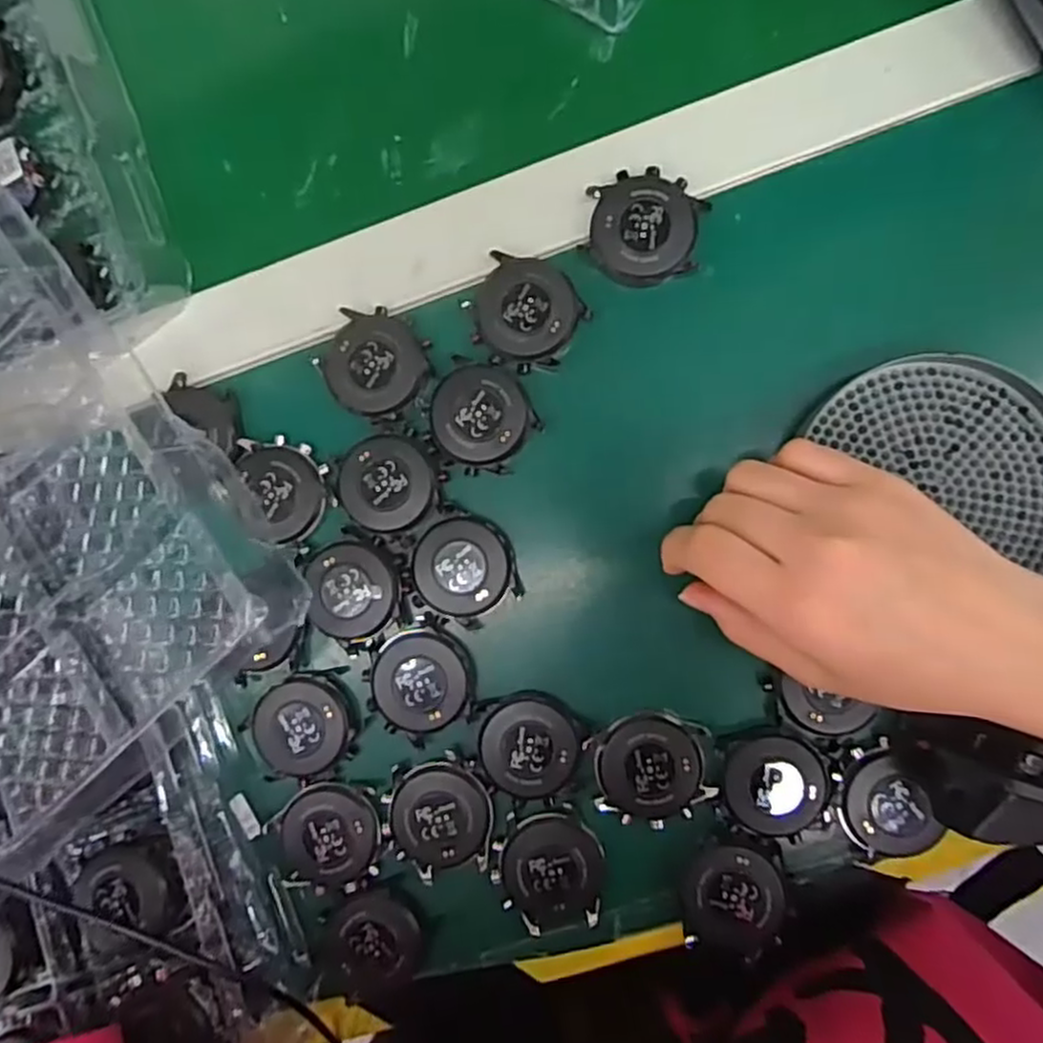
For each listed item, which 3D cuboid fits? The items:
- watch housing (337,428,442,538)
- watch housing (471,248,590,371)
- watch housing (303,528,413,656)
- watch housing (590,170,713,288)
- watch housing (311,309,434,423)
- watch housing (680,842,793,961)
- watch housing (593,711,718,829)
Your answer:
[{"bbox_3d":[-0.058,-0.016,0.326,0.043,0.006,0.044,-10,88,4],"label":"watch housing"},{"bbox_3d":[0.003,-0.091,0.322,0.045,0.006,0.046,18,90,5],"label":"watch housing"},{"bbox_3d":[-0.073,0.032,0.327,0.042,0.008,0.051,-9,88,4],"label":"watch housing"},{"bbox_3d":[0.054,-0.127,0.317,0.047,0.008,0.047,-4,89,5],"label":"watch housing"},{"bbox_3d":[-0.065,-0.070,0.327,0.046,0.007,0.044,0,89,5],"label":"watch housing"},{"bbox_3d":[0.089,0.159,0.308,0.041,0.007,0.044,7,90,5],"label":"watch housing"},{"bbox_3d":[0.056,0.106,0.316,0.048,0.006,0.048,-5,89,5],"label":"watch housing"}]

